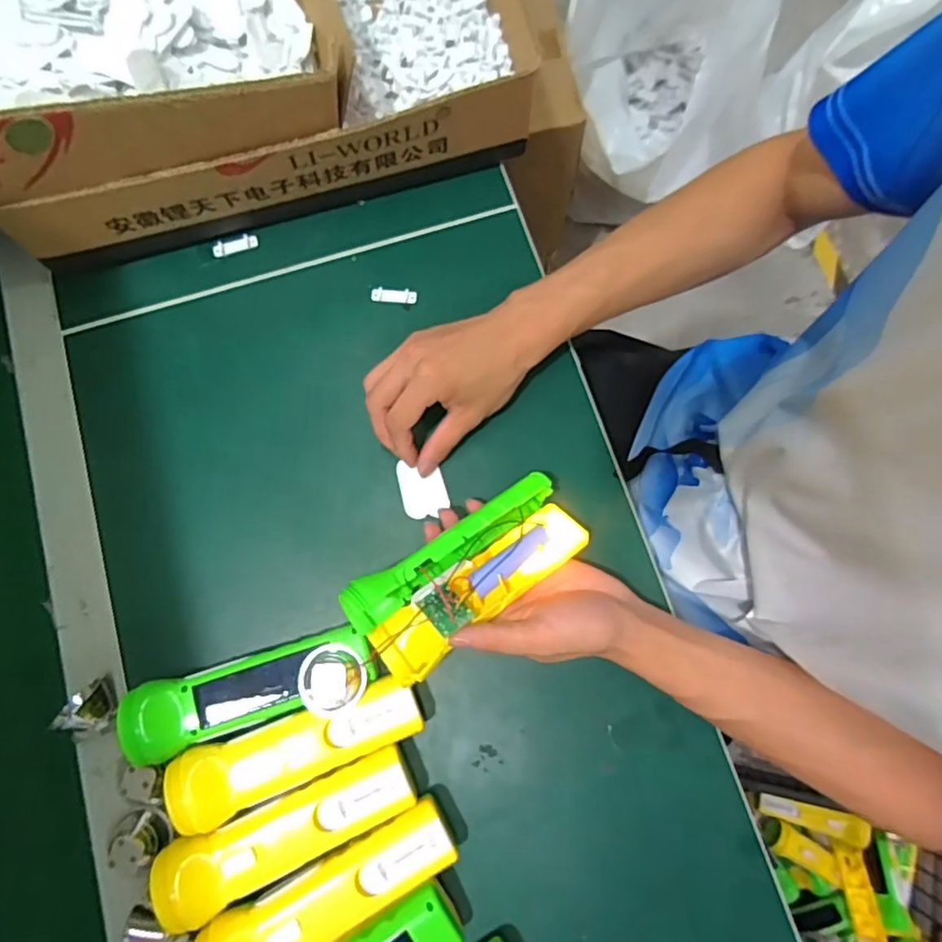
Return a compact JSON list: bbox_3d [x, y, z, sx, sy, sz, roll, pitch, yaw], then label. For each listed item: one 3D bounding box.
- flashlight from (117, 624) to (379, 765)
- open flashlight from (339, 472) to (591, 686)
[{"bbox_3d":[-0.149,0.151,0.412,0.168,0.042,0.051,-16,78,-2],"label":"flashlight"},{"bbox_3d":[0.001,0.069,0.402,0.162,0.051,0.066,-31,78,-15],"label":"open flashlight"}]

